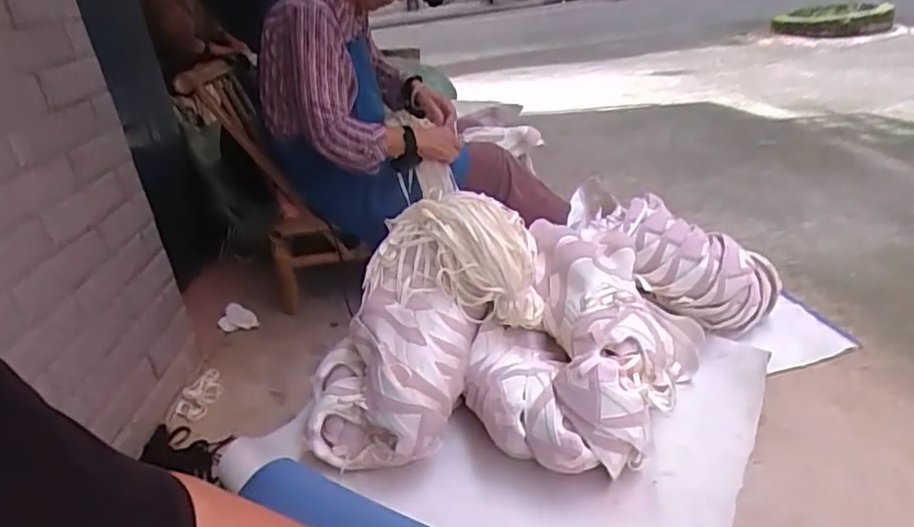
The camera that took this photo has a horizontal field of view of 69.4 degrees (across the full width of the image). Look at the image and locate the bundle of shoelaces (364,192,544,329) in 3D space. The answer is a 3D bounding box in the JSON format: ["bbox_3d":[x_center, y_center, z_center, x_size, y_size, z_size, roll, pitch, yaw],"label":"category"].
[{"bbox_3d":[-0.006,-0.002,1.147,0.283,0.190,0.138,-6,25,6],"label":"bundle of shoelaces"}]

